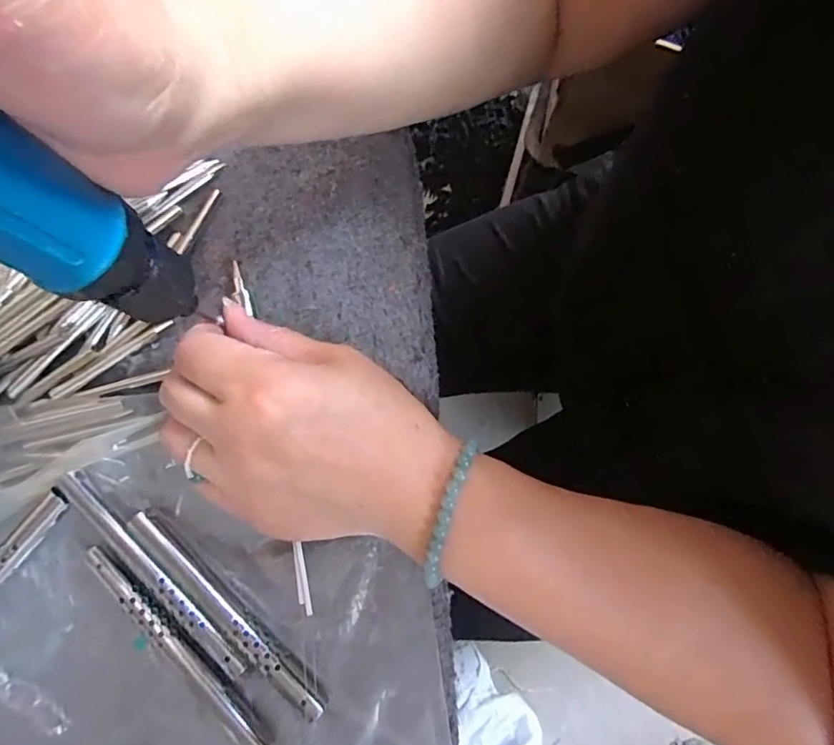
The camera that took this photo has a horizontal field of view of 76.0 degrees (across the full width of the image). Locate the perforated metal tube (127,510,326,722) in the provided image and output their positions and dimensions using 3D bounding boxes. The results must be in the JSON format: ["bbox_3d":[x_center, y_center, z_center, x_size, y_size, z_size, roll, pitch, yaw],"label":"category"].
[{"bbox_3d":[-0.079,0.098,0.220,0.108,0.010,0.010,42,82,7],"label":"perforated metal tube"}]

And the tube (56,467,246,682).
[{"bbox_3d":[-0.109,0.082,0.222,0.010,0.009,0.107,-44,82,-8],"label":"tube"}]

